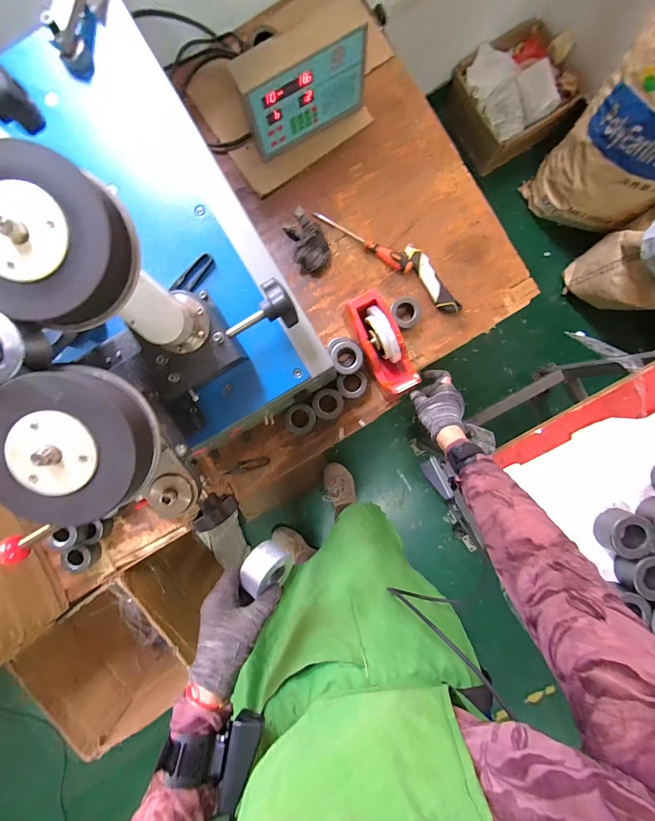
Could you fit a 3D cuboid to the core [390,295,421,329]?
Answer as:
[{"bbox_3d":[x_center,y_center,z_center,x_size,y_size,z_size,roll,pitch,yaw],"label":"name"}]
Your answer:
[{"bbox_3d":[0.158,-0.195,0.668,0.067,0.037,0.059,-16,91,3],"label":"core"}]

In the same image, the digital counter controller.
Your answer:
[{"bbox_3d":[-0.046,-0.578,0.606,0.223,0.159,0.067,-27,91,3],"label":"digital counter controller"}]

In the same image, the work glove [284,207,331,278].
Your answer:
[{"bbox_3d":[-0.036,-0.327,0.659,0.075,0.062,0.111,-14,91,3],"label":"work glove"}]

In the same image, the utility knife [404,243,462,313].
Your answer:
[{"bbox_3d":[0.209,-0.265,0.683,0.038,0.018,0.165,-34,90,3],"label":"utility knife"}]

